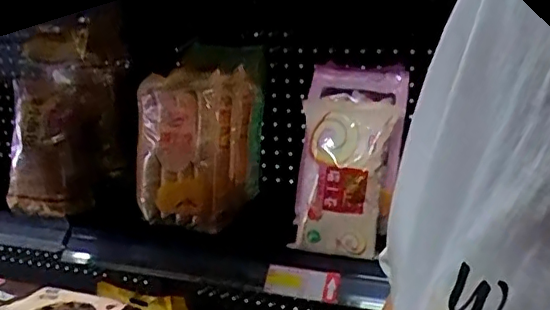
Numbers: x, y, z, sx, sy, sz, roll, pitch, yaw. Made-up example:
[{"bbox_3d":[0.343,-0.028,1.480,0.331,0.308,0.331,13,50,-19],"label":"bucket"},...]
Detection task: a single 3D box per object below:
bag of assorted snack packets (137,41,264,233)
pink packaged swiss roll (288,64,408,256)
[{"bbox_3d":[-0.104,-0.026,0.847,0.110,0.228,0.186,5,17,22],"label":"bag of assorted snack packets"},{"bbox_3d":[0.091,-0.008,0.761,0.135,0.269,0.078,5,-16,22],"label":"pink packaged swiss roll"}]

